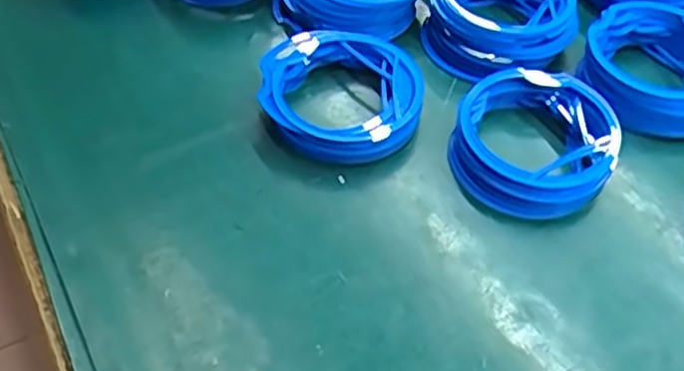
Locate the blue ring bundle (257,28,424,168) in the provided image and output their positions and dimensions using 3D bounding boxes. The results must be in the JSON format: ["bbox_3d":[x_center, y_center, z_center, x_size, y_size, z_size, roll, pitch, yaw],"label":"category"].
[{"bbox_3d":[0.001,-0.059,0.464,0.102,0.027,0.100,1,51,-1],"label":"blue ring bundle"}]

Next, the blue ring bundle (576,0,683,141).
[{"bbox_3d":[0.215,-0.080,0.484,0.099,0.037,0.092,1,51,-1],"label":"blue ring bundle"}]

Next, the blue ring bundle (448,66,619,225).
[{"bbox_3d":[0.116,-0.028,0.442,0.102,0.029,0.100,1,51,-1],"label":"blue ring bundle"}]

